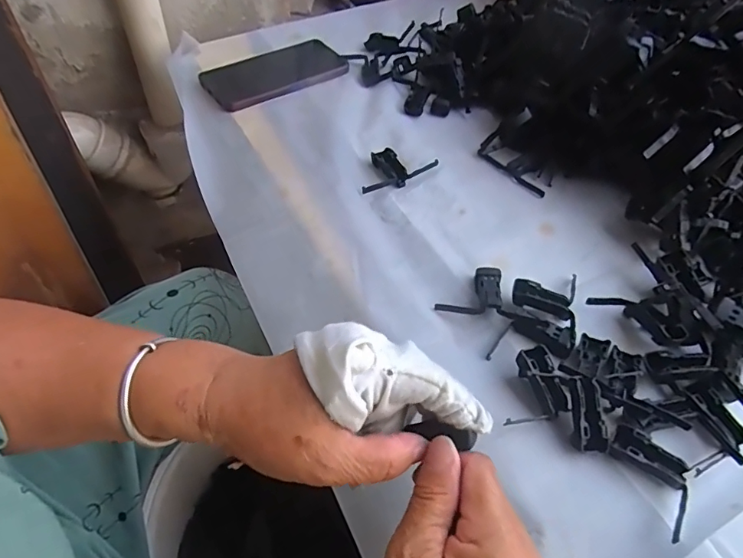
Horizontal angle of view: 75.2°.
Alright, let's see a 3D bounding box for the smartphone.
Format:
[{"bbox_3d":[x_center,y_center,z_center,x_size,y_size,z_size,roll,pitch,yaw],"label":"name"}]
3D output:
[{"bbox_3d":[-0.113,-0.246,0.573,0.166,0.008,0.085,-29,59,-24],"label":"smartphone"}]

